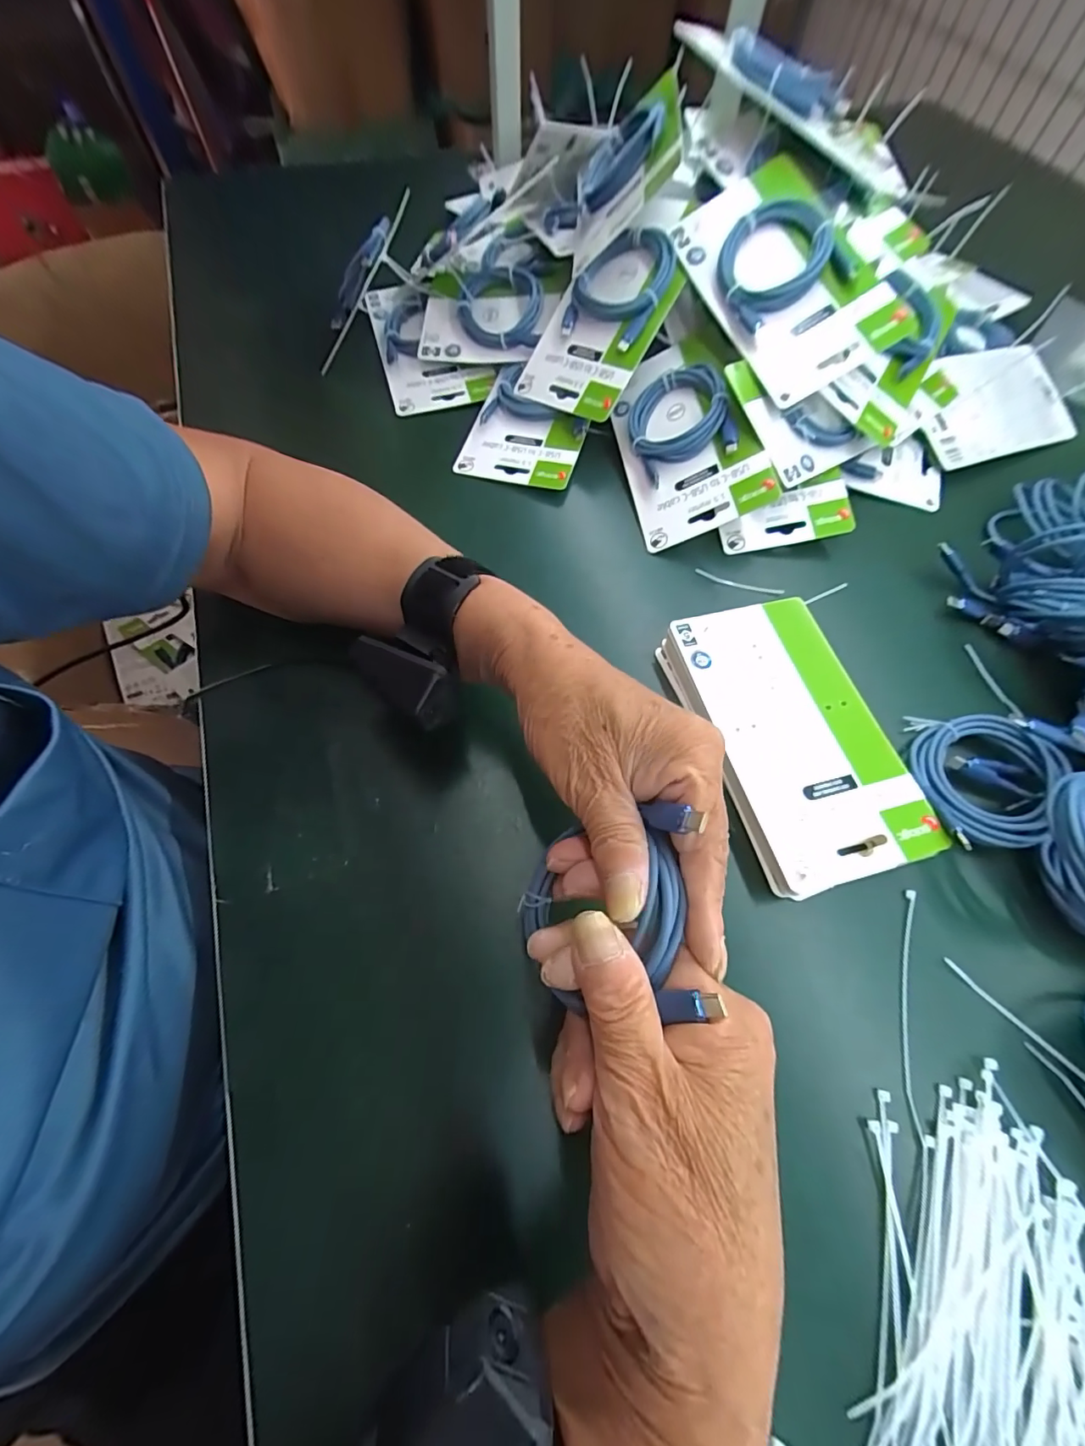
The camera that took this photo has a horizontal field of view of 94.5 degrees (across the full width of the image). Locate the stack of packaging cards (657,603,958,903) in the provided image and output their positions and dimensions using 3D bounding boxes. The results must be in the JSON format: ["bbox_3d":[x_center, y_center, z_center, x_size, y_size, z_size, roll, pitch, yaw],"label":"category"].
[{"bbox_3d":[0.150,0.007,0.313,0.101,0.025,0.178,-17,66,-7],"label":"stack of packaging cards"}]

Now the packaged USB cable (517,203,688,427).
[{"bbox_3d":[0.049,-0.334,0.407,0.098,0.025,0.159,36,106,22],"label":"packaged USB cable"}]

